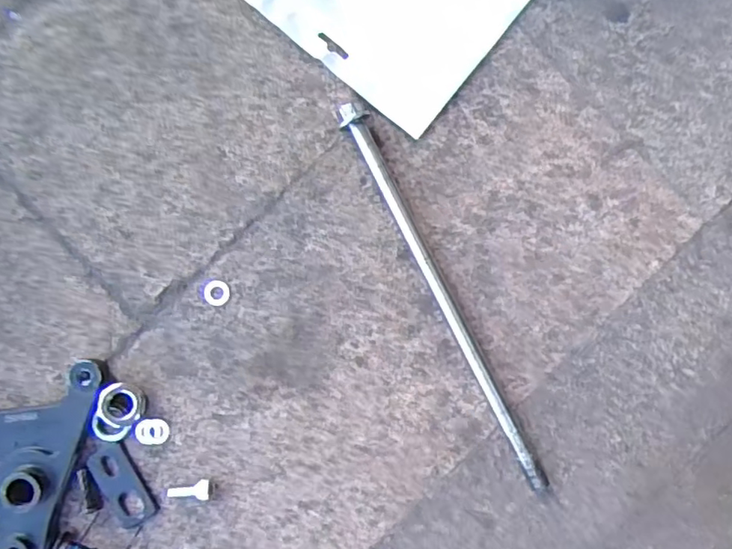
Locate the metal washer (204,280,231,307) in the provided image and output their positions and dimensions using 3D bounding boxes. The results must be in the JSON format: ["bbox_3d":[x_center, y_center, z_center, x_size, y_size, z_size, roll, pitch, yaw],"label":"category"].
[{"bbox_3d":[-0.094,0.012,0.382,0.016,0.004,0.016,4,94,-14],"label":"metal washer"}]

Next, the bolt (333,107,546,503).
[{"bbox_3d":[0.049,0.016,0.379,0.016,0.016,0.266,-26,90,-1],"label":"bolt"}]

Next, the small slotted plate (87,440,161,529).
[{"bbox_3d":[-0.157,0.135,0.387,0.029,0.004,0.057,-26,96,5],"label":"small slotted plate"}]

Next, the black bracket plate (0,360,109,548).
[{"bbox_3d":[-0.206,0.131,0.375,0.095,0.024,0.141,-6,90,0],"label":"black bracket plate"}]

